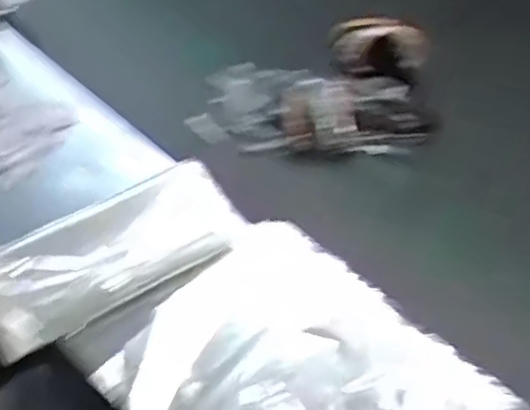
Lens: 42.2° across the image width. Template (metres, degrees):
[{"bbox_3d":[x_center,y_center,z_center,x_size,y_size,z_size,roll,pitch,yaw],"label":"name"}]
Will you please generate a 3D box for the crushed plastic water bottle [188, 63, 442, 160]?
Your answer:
[{"bbox_3d":[0.062,-0.125,0.904,0.295,0.079,0.086,3,51,1],"label":"crushed plastic water bottle"}]

